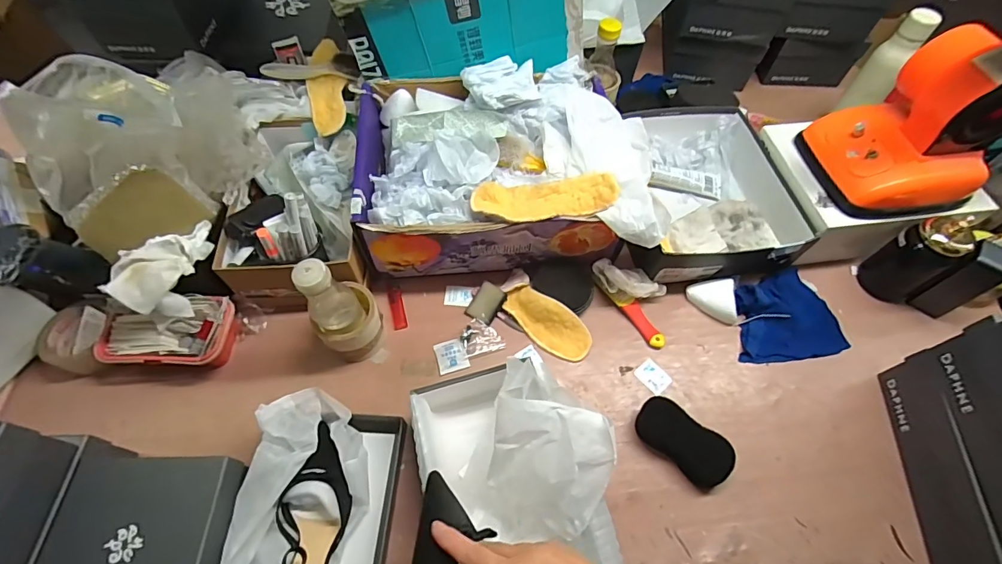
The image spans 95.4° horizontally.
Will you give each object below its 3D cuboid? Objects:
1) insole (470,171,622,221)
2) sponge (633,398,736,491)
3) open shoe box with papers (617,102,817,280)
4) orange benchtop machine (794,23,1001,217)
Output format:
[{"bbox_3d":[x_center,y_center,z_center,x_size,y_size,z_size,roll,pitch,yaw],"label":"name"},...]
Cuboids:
[{"bbox_3d":[0.062,-0.120,0.646,0.202,0.027,0.066,-4,60,-5],"label":"insole"},{"bbox_3d":[0.246,0.215,0.619,0.127,0.035,0.062,39,65,18],"label":"sponge"},{"bbox_3d":[0.343,-0.159,0.801,0.264,0.104,0.327,-4,60,-4],"label":"open shoe box with papers"},{"bbox_3d":[0.606,-0.230,0.651,0.199,0.202,0.169,-5,60,-5],"label":"orange benchtop machine"}]

